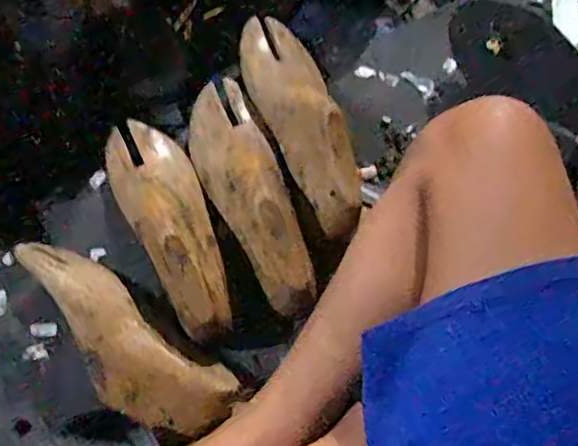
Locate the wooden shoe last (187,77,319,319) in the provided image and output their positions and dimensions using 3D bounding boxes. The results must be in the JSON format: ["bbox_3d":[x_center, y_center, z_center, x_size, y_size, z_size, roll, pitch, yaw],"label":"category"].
[{"bbox_3d":[-0.037,-0.031,0.583,0.078,0.068,0.251,-23,66,-6],"label":"wooden shoe last"}]

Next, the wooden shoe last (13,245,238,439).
[{"bbox_3d":[-0.157,0.110,0.554,0.231,0.063,0.086,38,79,6],"label":"wooden shoe last"}]

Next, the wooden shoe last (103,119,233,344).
[{"bbox_3d":[-0.110,0.000,0.570,0.075,0.055,0.235,-24,64,-7],"label":"wooden shoe last"}]

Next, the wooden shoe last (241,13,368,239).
[{"bbox_3d":[0.012,-0.102,0.593,0.076,0.063,0.232,-19,63,-6],"label":"wooden shoe last"}]

